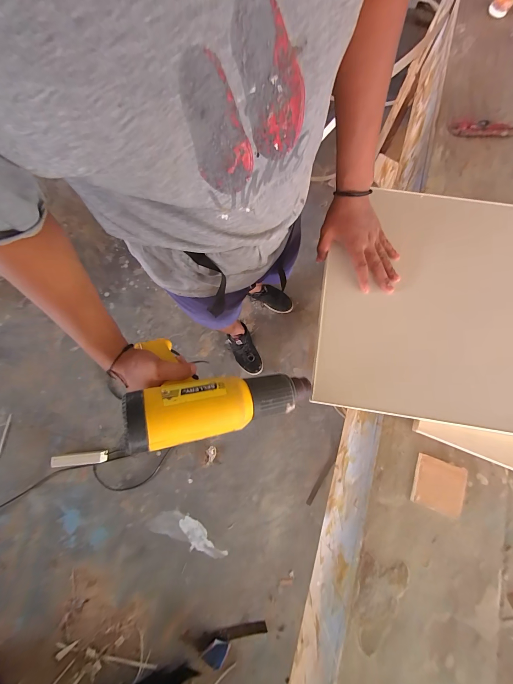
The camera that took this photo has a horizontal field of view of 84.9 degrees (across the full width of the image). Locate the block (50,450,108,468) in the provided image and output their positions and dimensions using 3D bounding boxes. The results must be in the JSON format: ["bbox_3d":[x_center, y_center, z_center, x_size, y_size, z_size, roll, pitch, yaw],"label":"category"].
[{"bbox_3d":[-0.711,0.470,1.125,0.199,0.030,0.048,-7,76,-1],"label":"block"}]

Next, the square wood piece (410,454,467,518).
[{"bbox_3d":[0.268,0.209,0.410,0.072,0.013,0.068,19,77,5],"label":"square wood piece"}]

